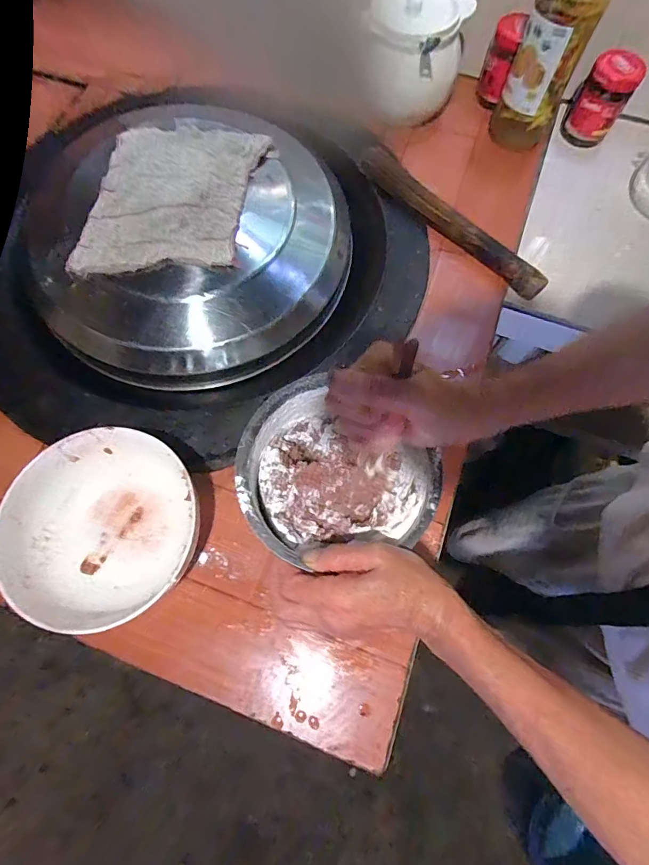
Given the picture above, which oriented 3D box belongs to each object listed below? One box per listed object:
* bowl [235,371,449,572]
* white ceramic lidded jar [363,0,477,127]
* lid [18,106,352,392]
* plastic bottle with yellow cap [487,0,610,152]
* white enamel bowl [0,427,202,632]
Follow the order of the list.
[{"bbox_3d":[0.004,0.050,0.388,0.166,0.079,0.148,36,70,13],"label":"bowl"},{"bbox_3d":[0.128,-0.533,0.610,0.126,0.139,0.103,21,67,7],"label":"white ceramic lidded jar"},{"bbox_3d":[-0.156,-0.254,0.557,0.361,0.131,0.370,0,72,0],"label":"lid"},{"bbox_3d":[0.300,-0.512,0.537,0.076,0.259,0.092,27,74,8],"label":"plastic bottle with yellow cap"},{"bbox_3d":[-0.225,0.096,0.428,0.176,0.077,0.179,0,72,0],"label":"white enamel bowl"}]

